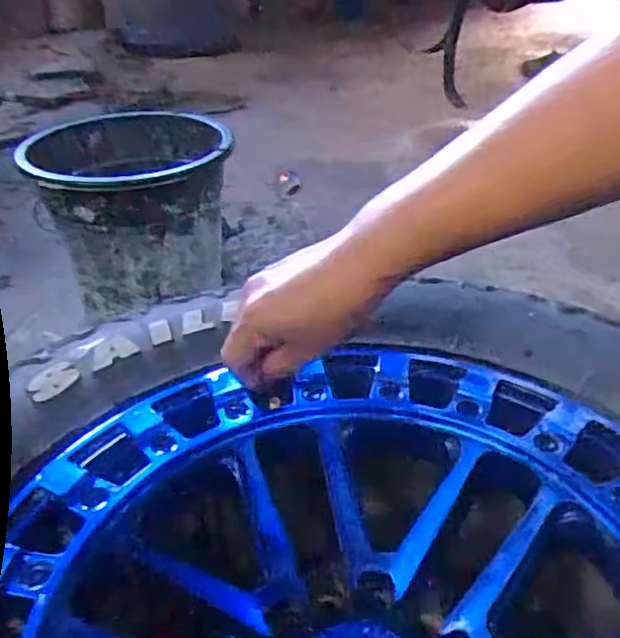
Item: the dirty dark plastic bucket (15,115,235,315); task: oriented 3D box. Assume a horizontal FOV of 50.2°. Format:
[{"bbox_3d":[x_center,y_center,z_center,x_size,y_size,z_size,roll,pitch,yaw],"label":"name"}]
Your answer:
[{"bbox_3d":[-0.258,-0.162,1.015,0.264,0.221,0.243,1,32,0],"label":"dirty dark plastic bucket"}]

